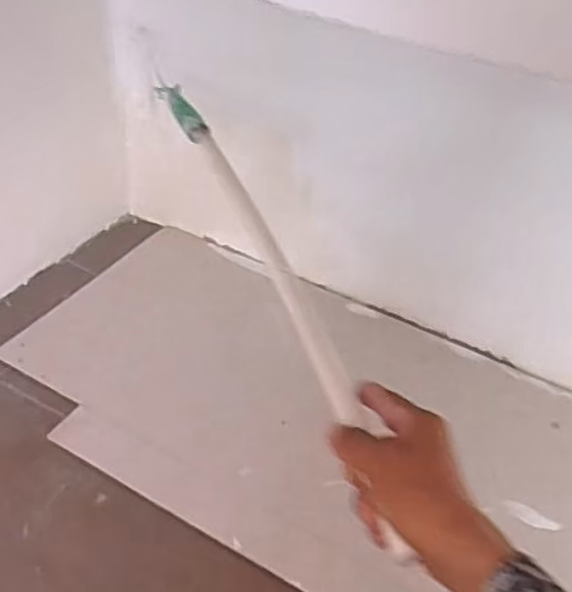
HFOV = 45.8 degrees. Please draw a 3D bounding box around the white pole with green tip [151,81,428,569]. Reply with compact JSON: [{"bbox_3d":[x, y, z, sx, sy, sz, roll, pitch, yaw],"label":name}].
[{"bbox_3d":[-0.039,-0.070,0.680,0.032,0.024,0.734,-10,41,-17],"label":"white pole with green tip"}]

